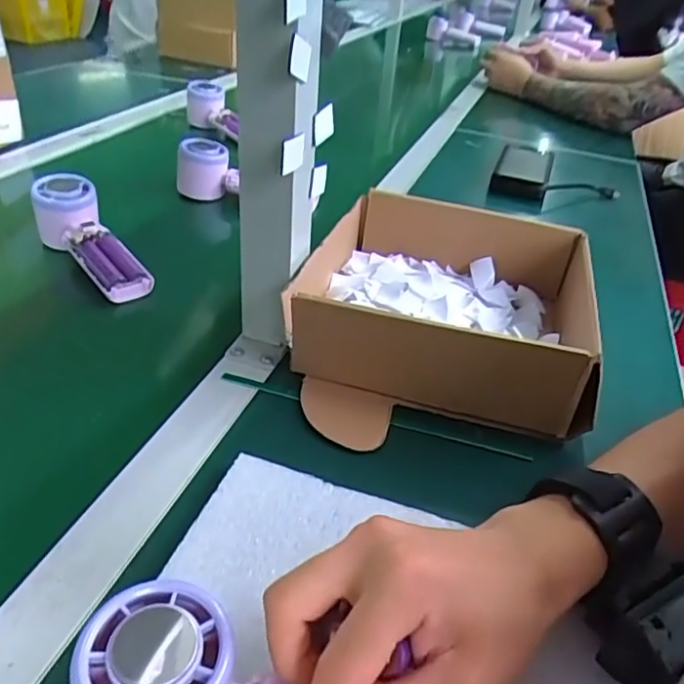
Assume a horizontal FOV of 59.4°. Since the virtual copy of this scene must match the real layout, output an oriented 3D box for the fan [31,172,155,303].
[{"bbox_3d":[-0.233,-0.092,0.558,0.049,0.049,0.168,-26,60,-36],"label":"fan"}]

